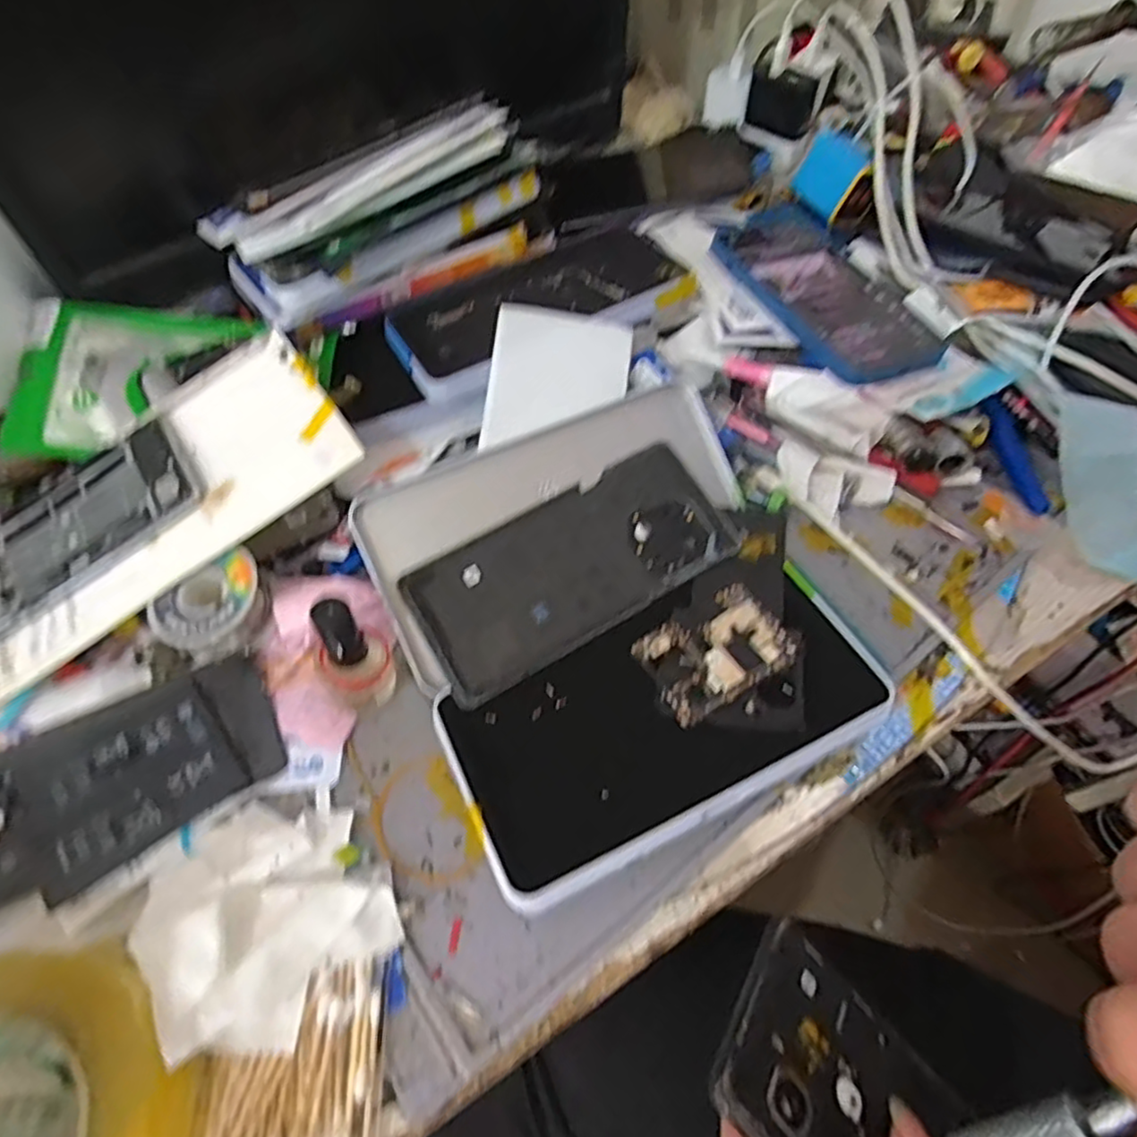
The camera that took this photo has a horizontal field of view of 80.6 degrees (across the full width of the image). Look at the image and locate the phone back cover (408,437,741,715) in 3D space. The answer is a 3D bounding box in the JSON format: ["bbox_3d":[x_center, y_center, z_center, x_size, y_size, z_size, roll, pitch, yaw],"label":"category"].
[{"bbox_3d":[0.002,-0.002,0.335,0.158,0.006,0.072,-30,73,-13],"label":"phone back cover"}]

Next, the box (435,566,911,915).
[{"bbox_3d":[0.044,0.068,0.310,0.189,0.027,0.092,-24,58,-13],"label":"box"}]

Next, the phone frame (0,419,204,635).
[{"bbox_3d":[-0.278,-0.016,0.359,0.162,0.010,0.075,-36,61,-6],"label":"phone frame"}]

